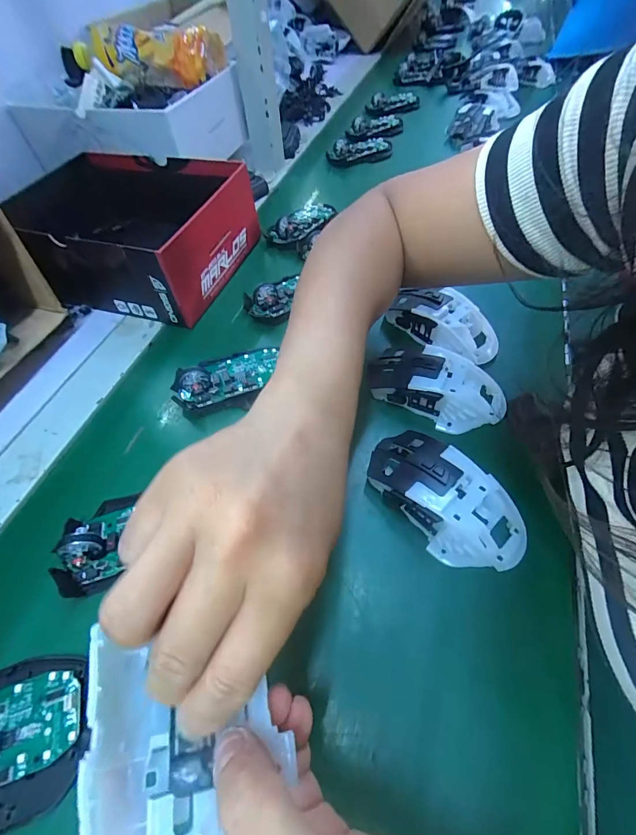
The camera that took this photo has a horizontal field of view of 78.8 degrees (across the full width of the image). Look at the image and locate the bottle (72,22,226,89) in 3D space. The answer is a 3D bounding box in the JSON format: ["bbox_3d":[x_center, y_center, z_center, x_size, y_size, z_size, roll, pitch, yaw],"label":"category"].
[{"bbox_3d":[-0.234,-0.485,0.516,0.218,0.054,0.072,11,56,12],"label":"bottle"}]

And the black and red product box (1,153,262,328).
[{"bbox_3d":[-0.222,-0.221,0.459,0.251,0.083,0.195,11,55,12],"label":"black and red product box"}]

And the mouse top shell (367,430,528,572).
[{"bbox_3d":[0.087,0.053,0.269,0.059,0.033,0.113,-40,61,-22],"label":"mouse top shell"}]

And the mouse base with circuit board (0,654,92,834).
[{"bbox_3d":[-0.181,0.175,0.208,0.099,0.028,0.074,-13,54,-5],"label":"mouse base with circuit board"}]

